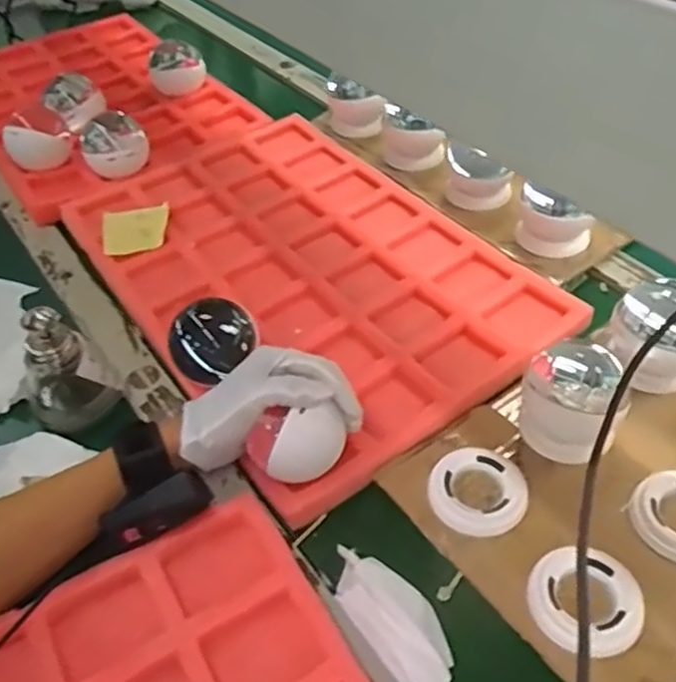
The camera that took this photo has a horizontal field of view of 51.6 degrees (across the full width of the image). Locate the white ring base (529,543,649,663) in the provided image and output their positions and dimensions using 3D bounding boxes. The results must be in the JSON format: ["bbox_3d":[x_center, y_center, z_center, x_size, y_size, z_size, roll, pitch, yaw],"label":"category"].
[{"bbox_3d":[0.165,0.173,0.467,0.071,0.017,0.069,-3,46,3],"label":"white ring base"}]

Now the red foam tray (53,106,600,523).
[{"bbox_3d":[-0.034,-0.082,0.708,0.323,0.024,0.479,-28,50,-20],"label":"red foam tray"}]

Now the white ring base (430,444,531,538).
[{"bbox_3d":[0.105,0.111,0.524,0.072,0.008,0.070,31,56,30],"label":"white ring base"}]

